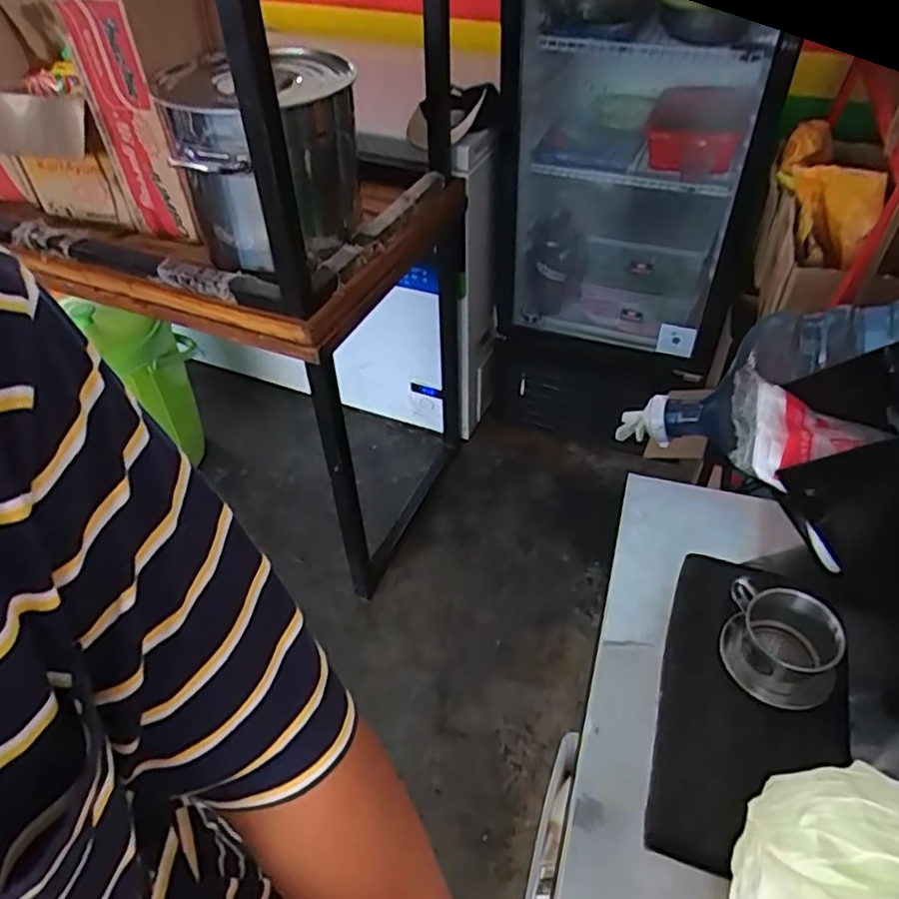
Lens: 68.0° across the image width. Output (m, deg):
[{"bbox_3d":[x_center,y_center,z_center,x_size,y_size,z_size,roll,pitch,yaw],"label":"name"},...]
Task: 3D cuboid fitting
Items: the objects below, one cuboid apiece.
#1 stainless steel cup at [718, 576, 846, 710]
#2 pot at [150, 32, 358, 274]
[{"bbox_3d":[0.279,0.162,0.560,0.082,0.069,0.081,-1,45,1],"label":"stainless steel cup"},{"bbox_3d":[-0.284,-0.448,1.046,0.259,0.270,0.210,-26,50,-23],"label":"pot"}]

